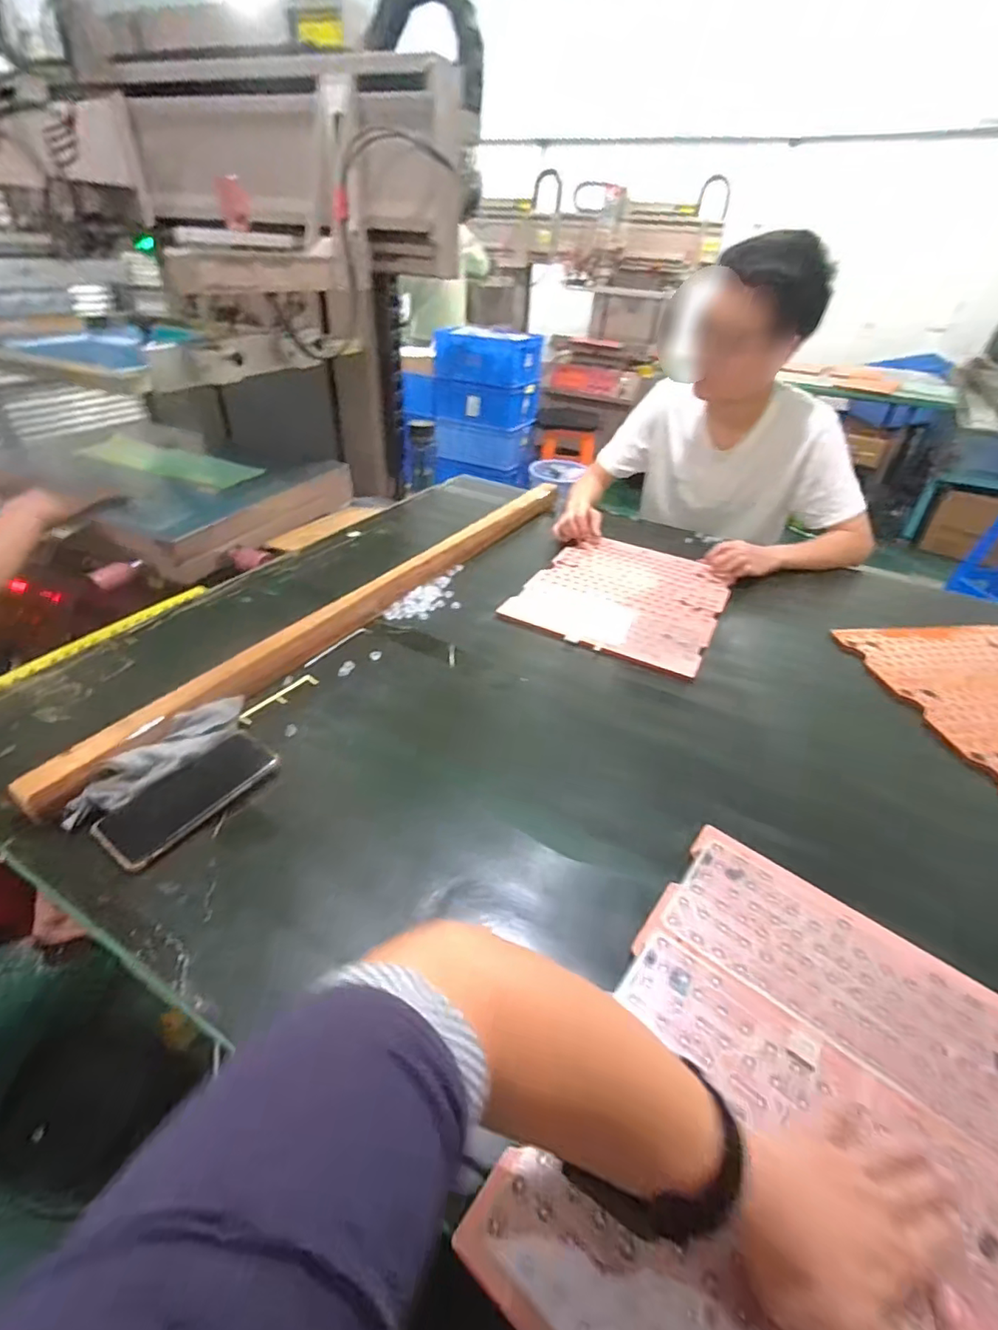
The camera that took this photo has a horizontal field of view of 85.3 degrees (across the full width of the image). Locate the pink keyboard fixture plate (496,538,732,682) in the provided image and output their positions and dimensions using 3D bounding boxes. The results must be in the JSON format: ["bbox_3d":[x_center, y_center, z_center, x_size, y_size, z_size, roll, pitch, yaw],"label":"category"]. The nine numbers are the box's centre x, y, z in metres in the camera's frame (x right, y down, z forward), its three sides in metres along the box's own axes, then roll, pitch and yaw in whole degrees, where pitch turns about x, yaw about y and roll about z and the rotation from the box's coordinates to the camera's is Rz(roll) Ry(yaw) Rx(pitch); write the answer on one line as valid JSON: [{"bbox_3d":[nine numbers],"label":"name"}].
[{"bbox_3d":[0.228,-0.133,0.965,0.321,0.009,0.401,20,41,20],"label":"pink keyboard fixture plate"}]

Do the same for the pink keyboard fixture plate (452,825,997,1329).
[{"bbox_3d":[0.209,0.309,0.358,0.295,0.016,0.375,27,44,30],"label":"pink keyboard fixture plate"}]

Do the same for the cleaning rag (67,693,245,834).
[{"bbox_3d":[-0.364,0.097,0.591,0.049,0.027,0.201,22,42,22],"label":"cleaning rag"}]

